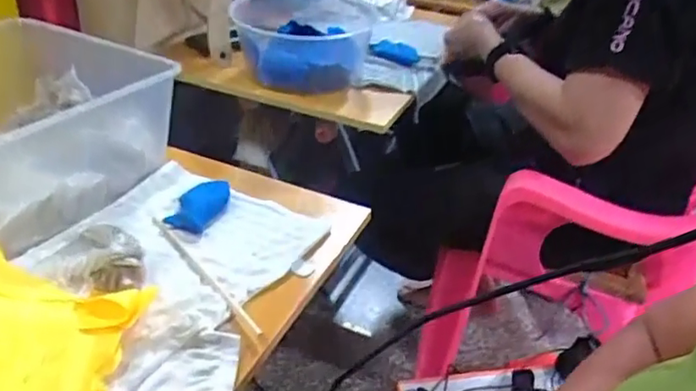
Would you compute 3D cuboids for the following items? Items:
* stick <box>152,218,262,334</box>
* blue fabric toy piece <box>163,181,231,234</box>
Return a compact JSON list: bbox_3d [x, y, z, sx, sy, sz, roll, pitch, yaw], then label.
[{"bbox_3d":[-0.152,0.074,0.596,0.013,0.008,0.215,-21,41,-35],"label":"stick"},{"bbox_3d":[-0.169,0.007,0.680,0.047,0.014,0.089,10,33,8],"label":"blue fabric toy piece"}]

